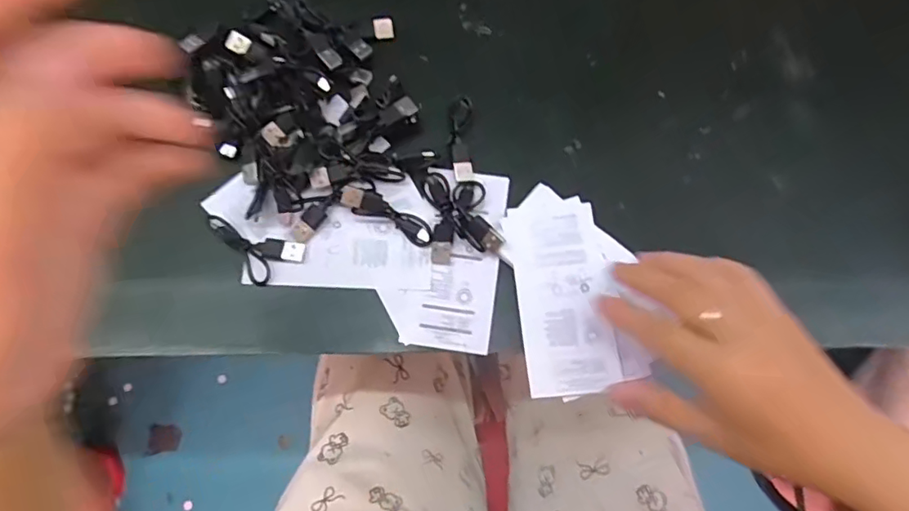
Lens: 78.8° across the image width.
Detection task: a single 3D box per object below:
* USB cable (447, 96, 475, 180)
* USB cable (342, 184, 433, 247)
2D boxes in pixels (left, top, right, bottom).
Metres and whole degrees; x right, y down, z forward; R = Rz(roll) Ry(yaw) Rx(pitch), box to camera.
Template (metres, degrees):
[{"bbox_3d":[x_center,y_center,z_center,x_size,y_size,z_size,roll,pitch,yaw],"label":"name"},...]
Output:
[{"bbox_3d":[0.004,-0.080,0.377,0.016,0.013,0.060,-1,72,-1],"label":"USB cable"},{"bbox_3d":[-0.042,-0.027,0.356,0.061,0.016,0.017,24,73,7],"label":"USB cable"}]

